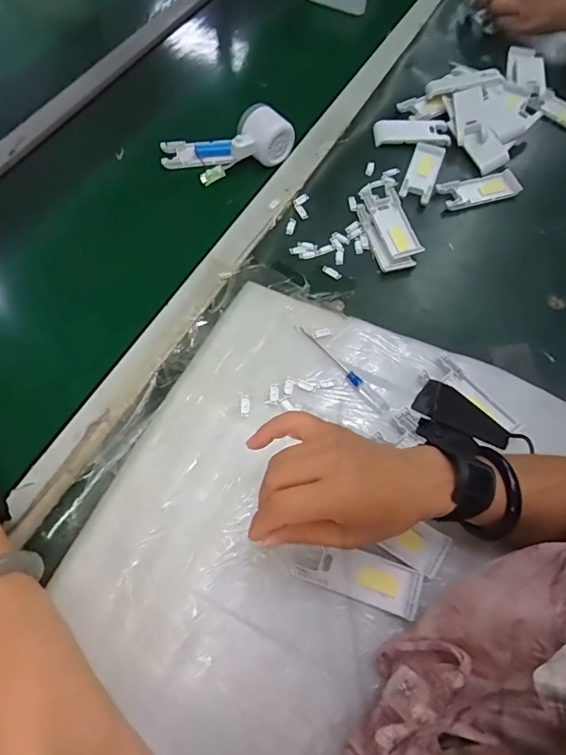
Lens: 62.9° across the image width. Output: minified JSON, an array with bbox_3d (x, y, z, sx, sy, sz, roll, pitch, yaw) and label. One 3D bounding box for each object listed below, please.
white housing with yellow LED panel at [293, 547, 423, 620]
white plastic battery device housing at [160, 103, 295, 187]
[{"bbox_3d":[0.065,0.169,0.399,0.103,0.008,0.038,20,66,8],"label":"white housing with yellow LED panel"},{"bbox_3d":[-0.073,-0.304,0.597,0.169,0.052,0.079,-11,66,-6],"label":"white plastic battery device housing"}]

